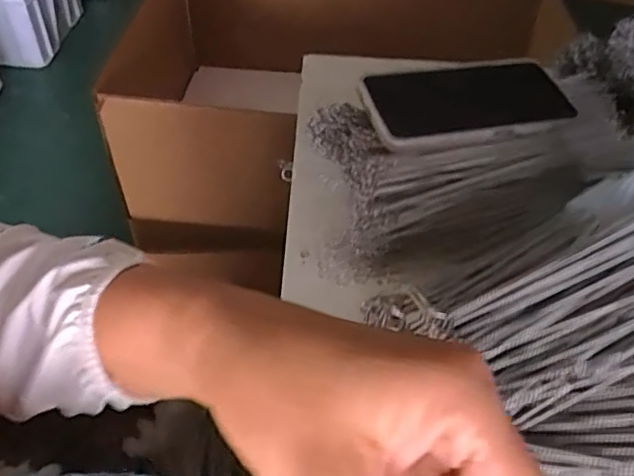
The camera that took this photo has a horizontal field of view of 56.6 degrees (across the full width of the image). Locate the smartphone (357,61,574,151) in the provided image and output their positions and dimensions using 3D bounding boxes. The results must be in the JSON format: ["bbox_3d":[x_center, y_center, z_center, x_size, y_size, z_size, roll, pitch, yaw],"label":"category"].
[{"bbox_3d":[0.110,-0.109,0.450,0.145,0.012,0.085,-13,53,-11],"label":"smartphone"}]

